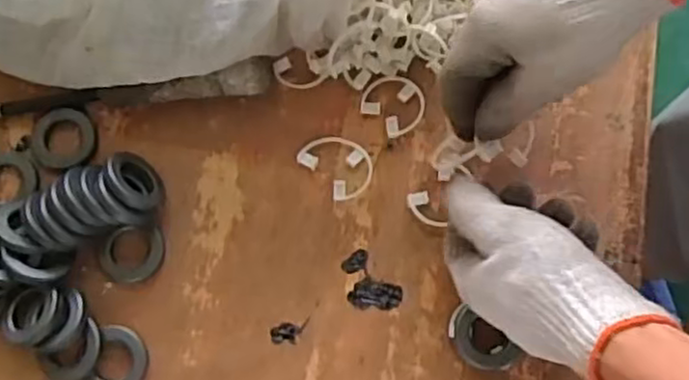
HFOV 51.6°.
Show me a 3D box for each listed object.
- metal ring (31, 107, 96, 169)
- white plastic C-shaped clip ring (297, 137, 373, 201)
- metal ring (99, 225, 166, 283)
[{"bbox_3d":[-0.196,-0.036,0.494,0.042,0.010,0.043,0,78,-1],"label":"metal ring"},{"bbox_3d":[-0.004,-0.019,0.494,0.039,0.008,0.051,-43,82,-9],"label":"white plastic C-shaped clip ring"},{"bbox_3d":[-0.142,0.043,0.476,0.040,0.009,0.037,0,78,-1],"label":"metal ring"}]

